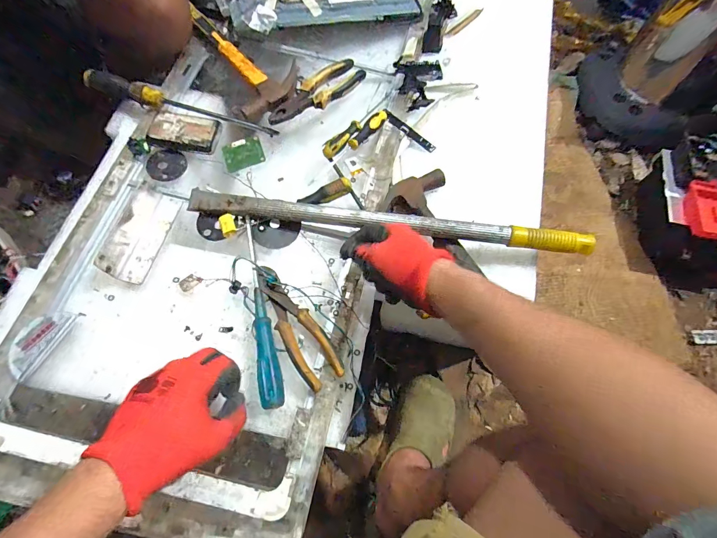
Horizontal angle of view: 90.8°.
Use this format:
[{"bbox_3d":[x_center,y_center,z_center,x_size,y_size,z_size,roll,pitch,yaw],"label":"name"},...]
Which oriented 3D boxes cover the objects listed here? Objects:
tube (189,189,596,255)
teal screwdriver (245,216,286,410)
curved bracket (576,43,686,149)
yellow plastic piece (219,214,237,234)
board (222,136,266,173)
[{"bbox_3d":[0.034,-0.063,0.473,0.531,0.026,0.029,7,68,4],"label":"tube"},{"bbox_3d":[-0.122,0.047,0.448,0.026,0.025,0.242,-10,69,-7],"label":"teal screwdriver"},{"bbox_3d":[0.759,-0.494,1.038,0.122,0.107,0.395,-14,70,-8],"label":"curved bracket"},{"bbox_3d":[-0.179,-0.061,0.485,0.018,0.013,0.027,-20,71,-11],"label":"yellow plastic piece"},{"bbox_3d":[-0.176,-0.175,0.542,0.059,0.005,0.049,-22,71,-11],"label":"board"}]

